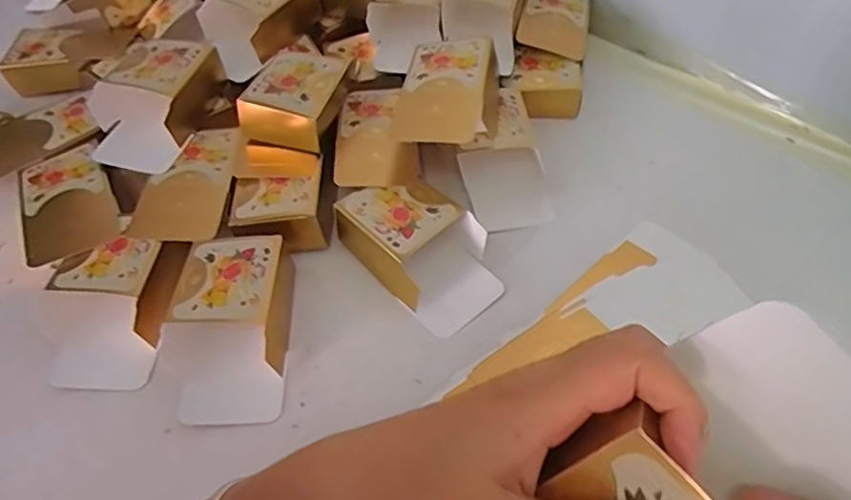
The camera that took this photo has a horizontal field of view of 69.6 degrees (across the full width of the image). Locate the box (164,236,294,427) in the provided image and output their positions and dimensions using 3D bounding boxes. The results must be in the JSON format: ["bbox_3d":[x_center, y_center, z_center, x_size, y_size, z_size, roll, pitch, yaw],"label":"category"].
[{"bbox_3d":[-0.144,0.054,0.450,0.082,0.045,0.133,-4,50,1],"label":"box"}]

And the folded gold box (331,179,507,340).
[{"bbox_3d":[-0.004,-0.003,0.487,0.083,0.044,0.134,-35,56,-23],"label":"folded gold box"}]

